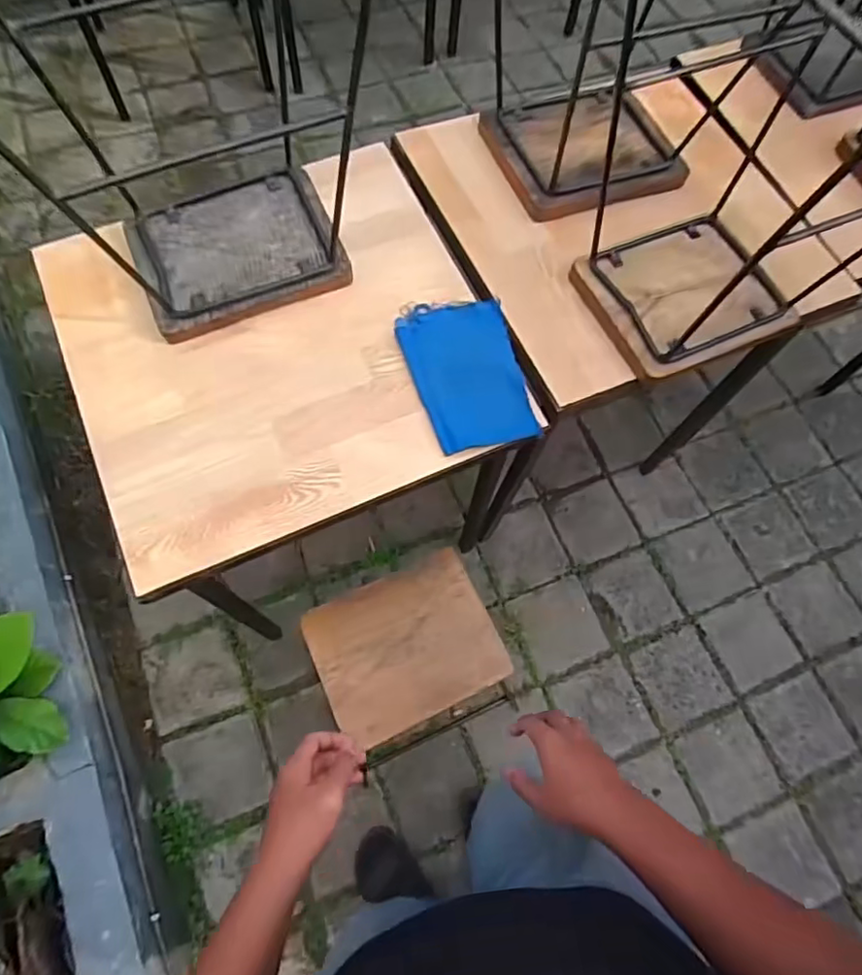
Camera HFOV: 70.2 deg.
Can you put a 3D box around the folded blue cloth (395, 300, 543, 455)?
[{"bbox_3d":[0.052,-0.171,0.902,0.160,0.016,0.242,-12,68,-8],"label":"folded blue cloth"}]

